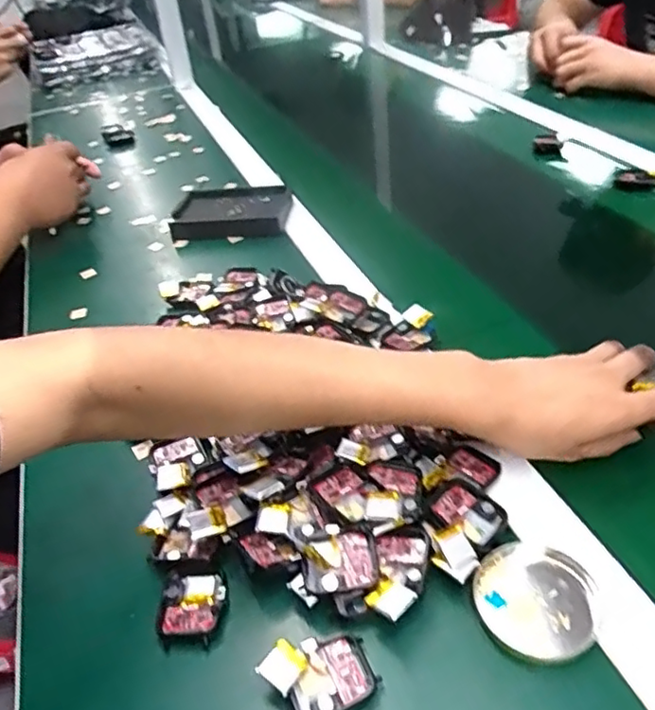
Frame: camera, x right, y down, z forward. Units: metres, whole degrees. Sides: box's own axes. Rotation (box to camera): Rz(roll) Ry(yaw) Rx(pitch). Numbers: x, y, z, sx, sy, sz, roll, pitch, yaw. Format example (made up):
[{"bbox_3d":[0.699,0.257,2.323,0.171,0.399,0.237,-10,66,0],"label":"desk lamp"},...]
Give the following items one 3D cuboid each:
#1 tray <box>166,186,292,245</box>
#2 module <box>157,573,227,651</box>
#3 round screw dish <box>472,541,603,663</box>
[{"bbox_3d":[-0.117,-0.177,0.769,0.140,0.019,0.113,-4,38,4],"label":"tray"},{"bbox_3d":[-0.078,0.148,0.361,0.035,0.013,0.039,-2,38,6],"label":"module"},{"bbox_3d":[0.116,0.135,0.344,0.065,0.010,0.062,-4,38,3],"label":"round screw dish"}]

